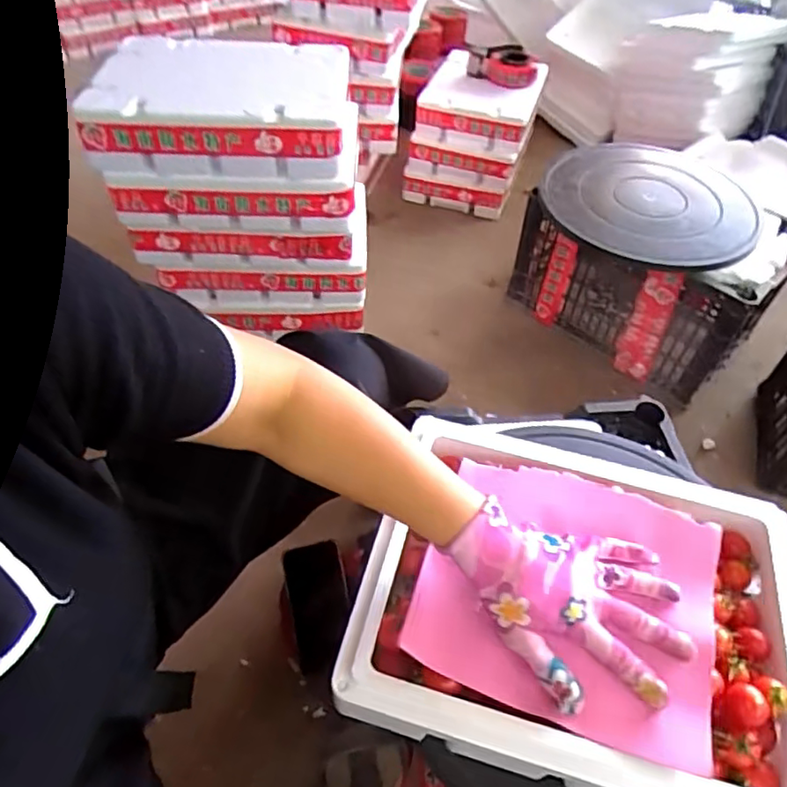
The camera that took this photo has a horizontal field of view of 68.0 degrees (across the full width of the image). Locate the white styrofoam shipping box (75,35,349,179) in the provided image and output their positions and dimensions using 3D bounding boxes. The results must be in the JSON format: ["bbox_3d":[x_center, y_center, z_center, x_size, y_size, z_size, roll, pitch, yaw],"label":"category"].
[{"bbox_3d":[-0.245,-0.424,0.863,0.338,0.090,0.267,1,47,-2],"label":"white styrofoam shipping box"}]

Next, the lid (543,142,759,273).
[{"bbox_3d":[0.467,-0.361,1.083,0.367,0.049,0.417,12,48,8],"label":"lid"}]

